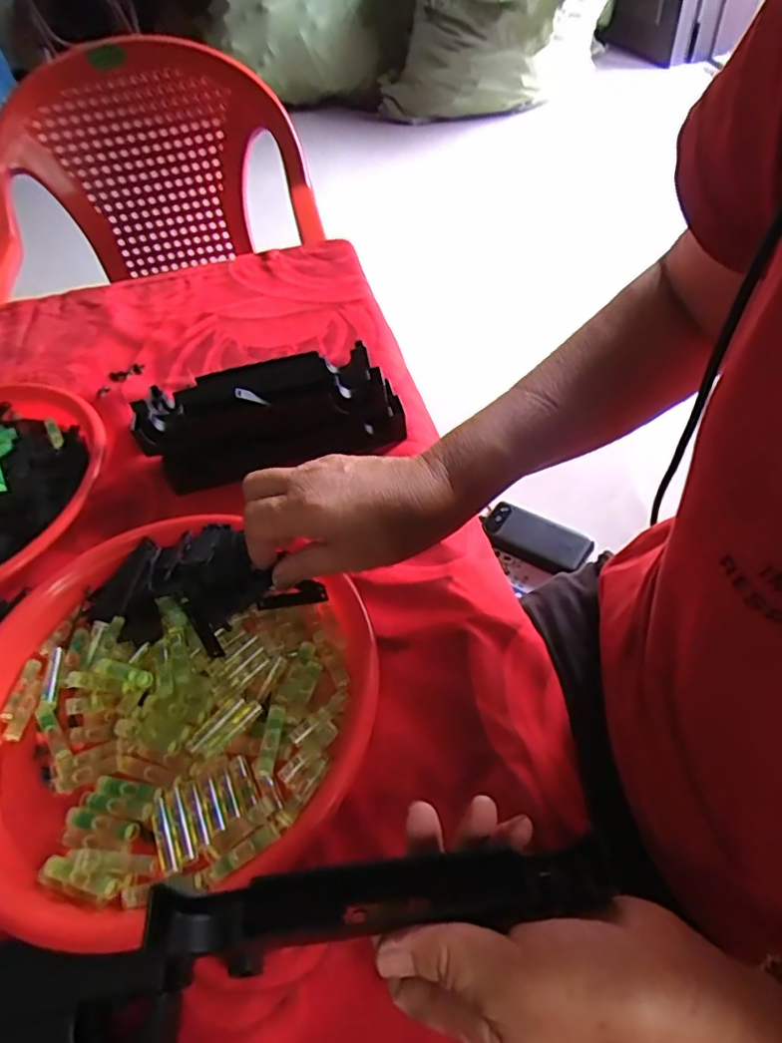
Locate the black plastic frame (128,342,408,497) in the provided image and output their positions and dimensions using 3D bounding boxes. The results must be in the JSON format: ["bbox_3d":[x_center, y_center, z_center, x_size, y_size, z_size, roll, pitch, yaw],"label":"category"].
[{"bbox_3d":[-0.102,-0.100,0.514,0.207,0.060,0.110,-13,51,-4],"label":"black plastic frame"}]

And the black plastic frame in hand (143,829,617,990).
[{"bbox_3d":[-0.001,0.166,0.264,0.198,0.031,0.030,-3,50,-8],"label":"black plastic frame in hand"}]

